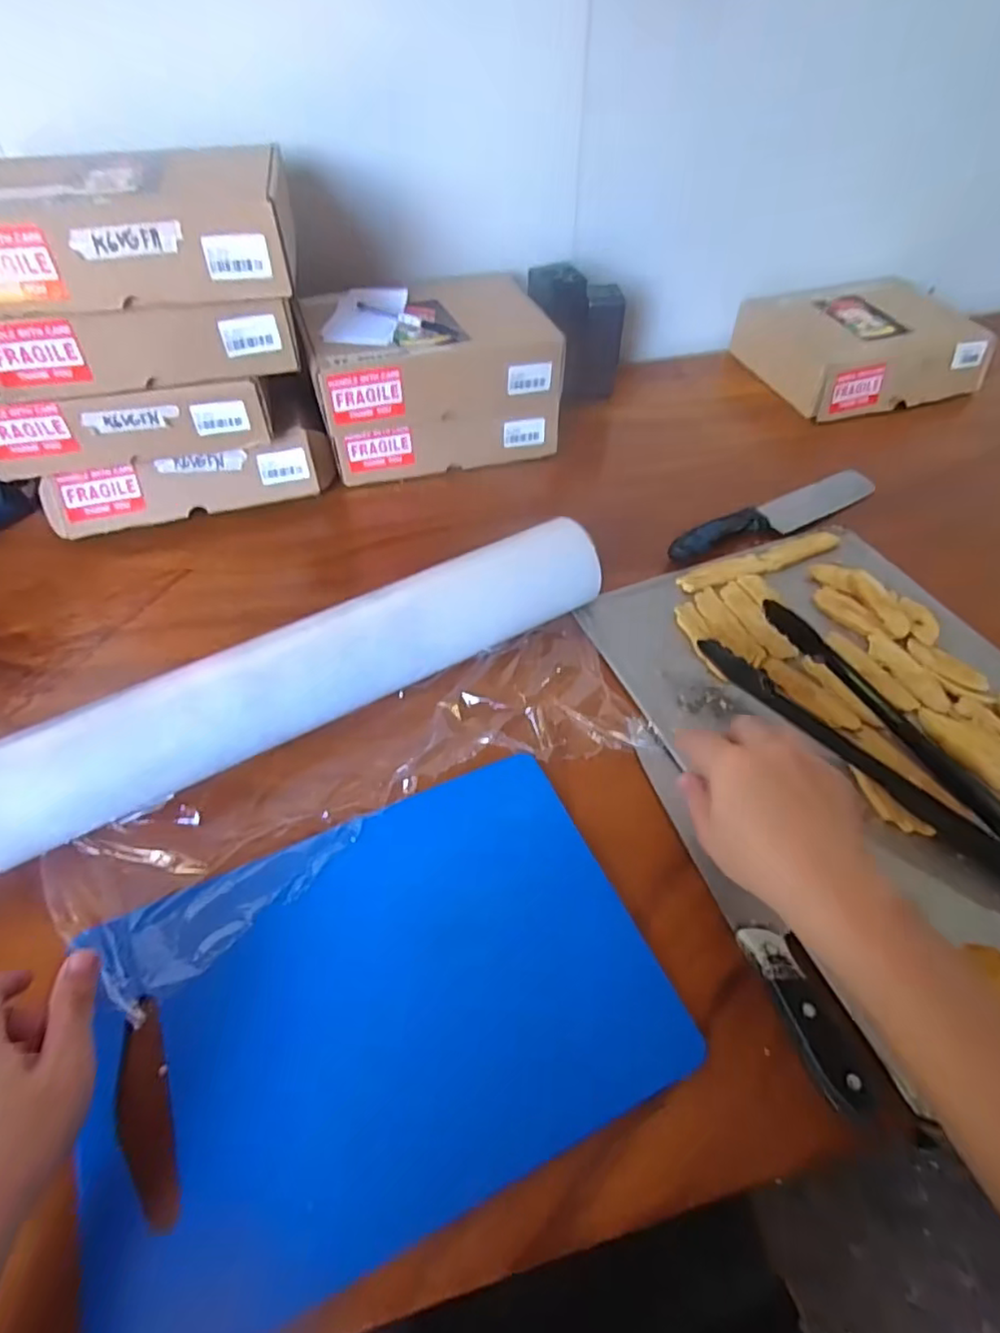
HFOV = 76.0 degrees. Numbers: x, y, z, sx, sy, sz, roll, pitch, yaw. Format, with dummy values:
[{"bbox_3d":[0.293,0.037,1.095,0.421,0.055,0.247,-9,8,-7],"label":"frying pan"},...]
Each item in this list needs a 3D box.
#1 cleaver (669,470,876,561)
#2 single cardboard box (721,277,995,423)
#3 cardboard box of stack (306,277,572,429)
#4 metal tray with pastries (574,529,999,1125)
[{"bbox_3d":[0.307,-0.171,0.699,0.290,0.014,0.053,-23,54,-18],"label":"cleaver"},{"bbox_3d":[0.498,-0.451,0.883,0.253,0.083,0.213,-15,52,-13],"label":"single cardboard box"},{"bbox_3d":[-0.082,-0.367,0.731,0.255,0.074,0.191,-14,52,-12],"label":"cardboard box of stack"},{"bbox_3d":[0.299,0.053,0.521,0.358,0.033,0.439,-18,53,-15],"label":"metal tray with pastries"}]

